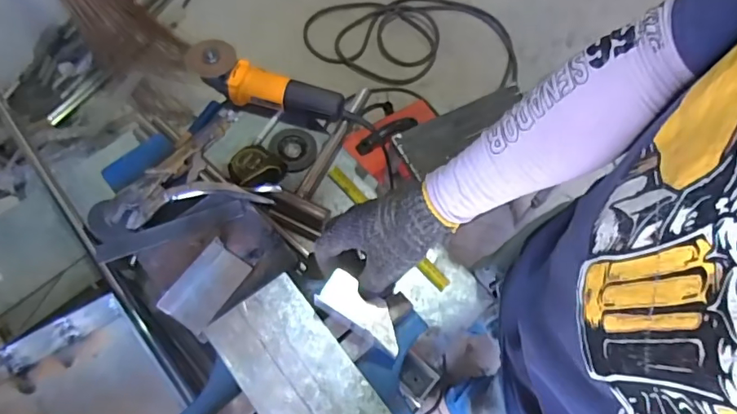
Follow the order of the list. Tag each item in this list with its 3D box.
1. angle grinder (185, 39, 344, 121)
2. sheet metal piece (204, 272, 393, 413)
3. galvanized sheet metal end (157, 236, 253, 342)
[{"bbox_3d":[-0.180,-0.219,0.873,0.279,0.075,0.078,17,64,5],"label":"angle grinder"},{"bbox_3d":[-0.065,0.173,0.487,0.099,0.005,0.201,-36,74,-17],"label":"sheet metal piece"},{"bbox_3d":[-0.192,0.097,0.589,0.066,0.015,0.102,38,69,-2],"label":"galvanized sheet metal end"}]

